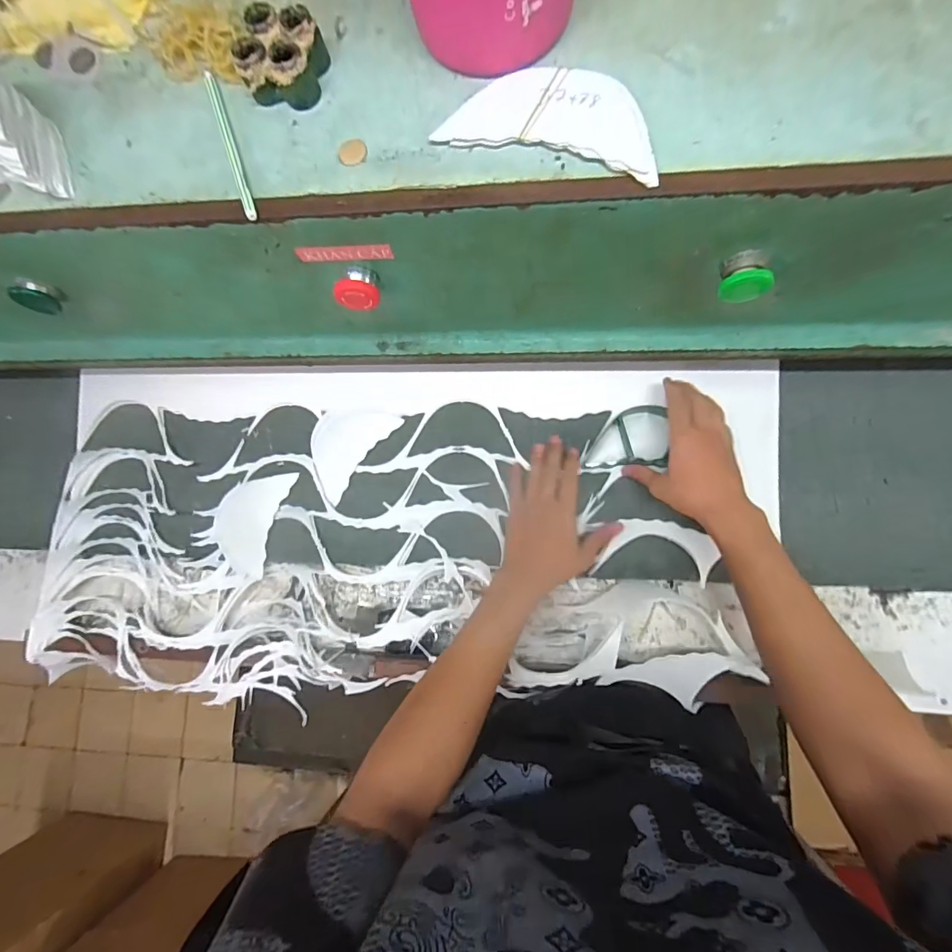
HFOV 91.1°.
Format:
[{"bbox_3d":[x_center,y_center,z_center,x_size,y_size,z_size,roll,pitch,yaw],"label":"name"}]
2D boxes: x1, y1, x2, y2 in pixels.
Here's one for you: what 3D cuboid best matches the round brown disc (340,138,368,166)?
[{"bbox_3d":[-0.090,-0.237,0.341,0.021,0.004,0.022,-1,82,6],"label":"round brown disc"}]

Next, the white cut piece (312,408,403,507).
[{"bbox_3d":[-0.172,-0.044,0.609,0.087,0.004,0.134,37,85,10],"label":"white cut piece"}]

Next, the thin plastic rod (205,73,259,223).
[{"bbox_3d":[-0.185,-0.248,0.348,0.008,0.010,0.134,-21,80,3],"label":"thin plastic rod"}]

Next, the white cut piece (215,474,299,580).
[{"bbox_3d":[-0.296,0.055,0.609,0.082,0.007,0.138,18,84,9],"label":"white cut piece"}]

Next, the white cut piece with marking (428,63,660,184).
[{"bbox_3d":[0.056,-0.251,0.324,0.149,0.009,0.072,17,84,9],"label":"white cut piece with marking"}]

